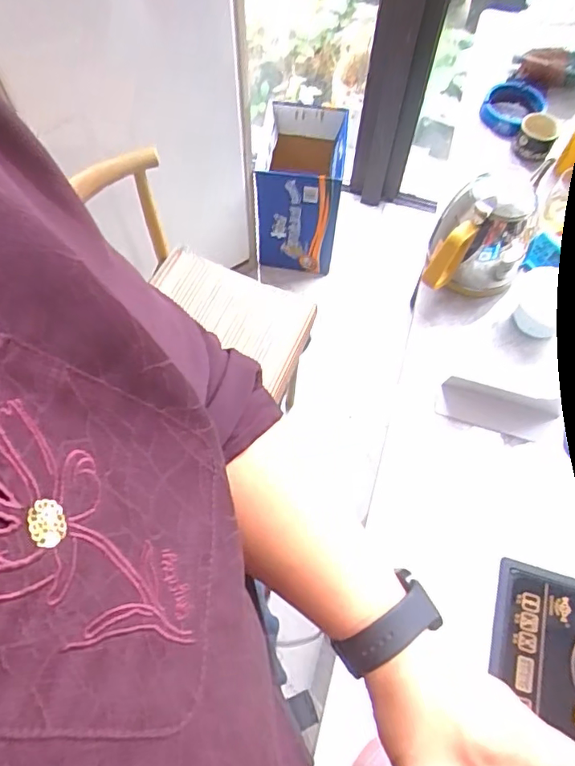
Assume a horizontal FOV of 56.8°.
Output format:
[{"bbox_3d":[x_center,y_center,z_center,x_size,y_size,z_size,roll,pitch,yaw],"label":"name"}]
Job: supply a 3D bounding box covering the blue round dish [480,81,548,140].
[{"bbox_3d":[0.387,-0.476,0.929,0.093,0.050,0.120,38,69,16],"label":"blue round dish"}]

